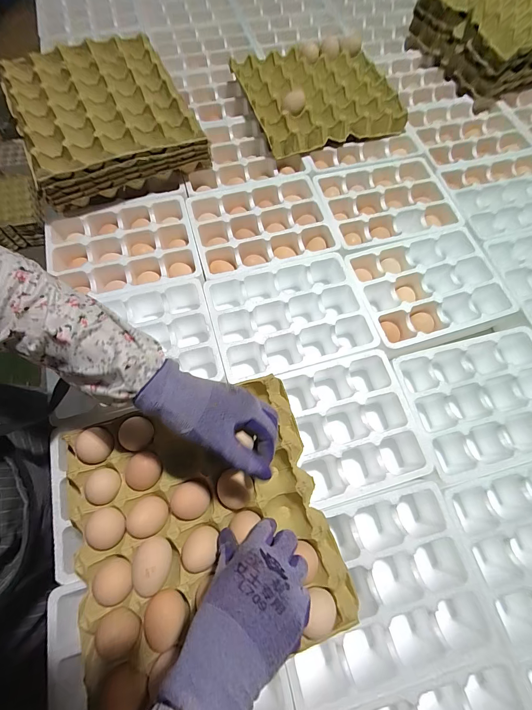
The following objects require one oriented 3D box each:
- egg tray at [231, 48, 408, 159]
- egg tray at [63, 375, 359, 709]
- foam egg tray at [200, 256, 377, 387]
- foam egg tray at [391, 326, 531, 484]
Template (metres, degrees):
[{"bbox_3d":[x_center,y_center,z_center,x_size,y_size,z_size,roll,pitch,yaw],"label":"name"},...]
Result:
[{"bbox_3d":[0.107,-0.543,0.656,0.297,0.055,0.261,-19,71,-9],"label":"egg tray"},{"bbox_3d":[-0.078,0.190,0.360,0.294,0.047,0.284,-16,71,-8],"label":"egg tray"},{"bbox_3d":[0.038,-0.055,0.531,0.248,0.067,0.188,-14,71,-7],"label":"foam egg tray"},{"bbox_3d":[0.332,0.073,0.487,0.241,0.061,0.188,-13,71,-7],"label":"foam egg tray"}]

